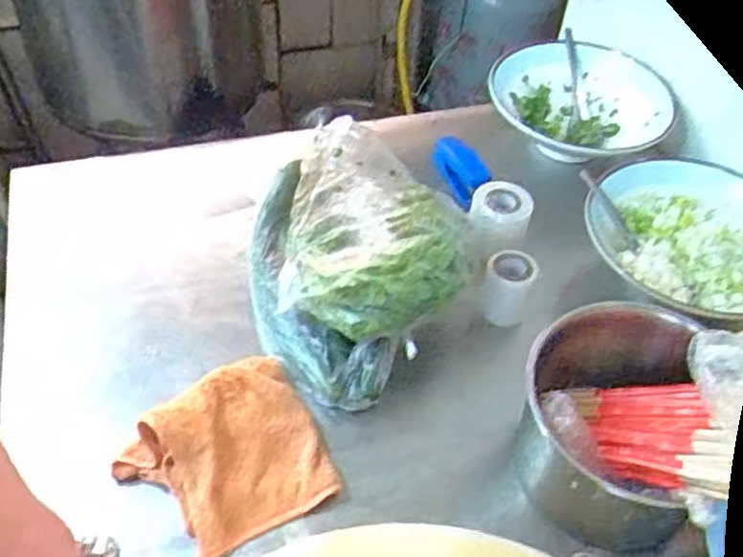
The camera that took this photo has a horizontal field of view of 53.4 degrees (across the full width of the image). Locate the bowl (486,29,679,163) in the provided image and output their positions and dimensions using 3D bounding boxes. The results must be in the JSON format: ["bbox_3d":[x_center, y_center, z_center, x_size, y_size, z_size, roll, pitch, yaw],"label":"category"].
[{"bbox_3d":[0.262,-0.227,0.965,0.229,0.069,0.231,28,53,22],"label":"bowl"}]

